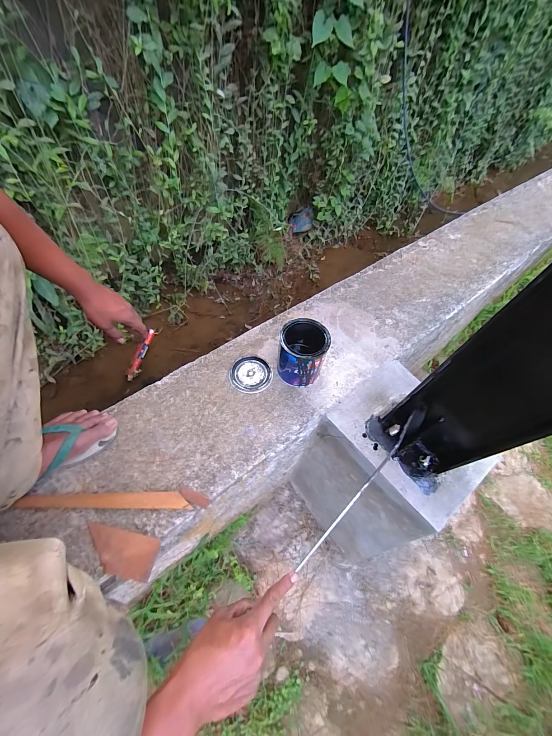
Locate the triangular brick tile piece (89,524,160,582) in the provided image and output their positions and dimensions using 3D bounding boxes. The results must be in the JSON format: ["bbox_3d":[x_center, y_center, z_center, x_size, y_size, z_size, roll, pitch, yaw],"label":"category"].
[{"bbox_3d":[-0.267,0.311,0.468,0.131,0.010,0.061,12,58,2],"label":"triangular brick tile piece"}]

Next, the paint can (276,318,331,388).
[{"bbox_3d":[0.060,-0.031,0.636,0.102,0.131,0.101,3,58,-4],"label":"paint can"}]

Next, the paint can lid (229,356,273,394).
[{"bbox_3d":[-0.061,0.015,0.670,0.100,0.009,0.099,3,58,-4],"label":"paint can lid"}]

